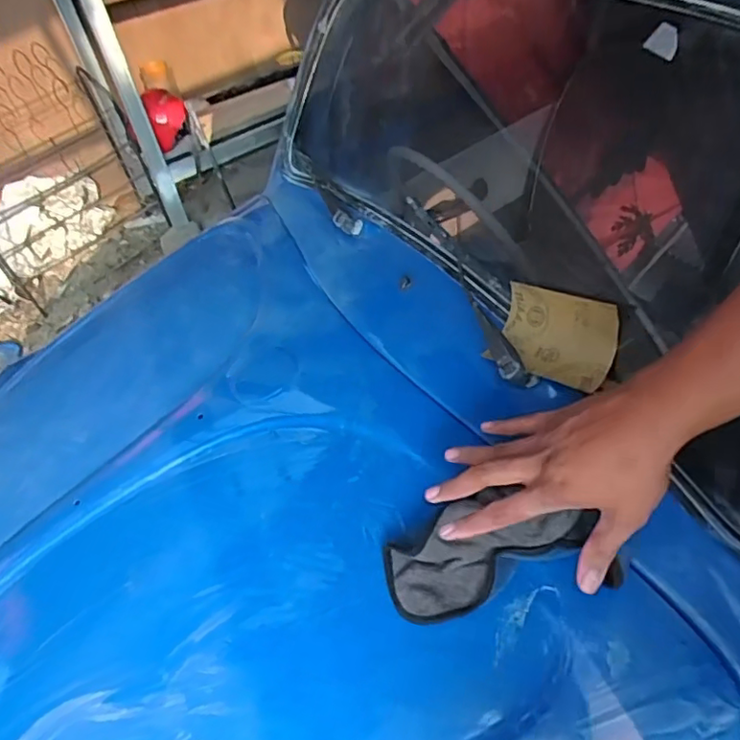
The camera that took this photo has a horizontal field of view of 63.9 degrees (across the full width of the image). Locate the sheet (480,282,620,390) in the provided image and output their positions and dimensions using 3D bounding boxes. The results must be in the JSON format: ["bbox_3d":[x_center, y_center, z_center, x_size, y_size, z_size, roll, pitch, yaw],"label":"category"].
[{"bbox_3d":[0.203,-0.040,0.667,0.027,0.095,0.140,-6,21,-39],"label":"sheet"}]

